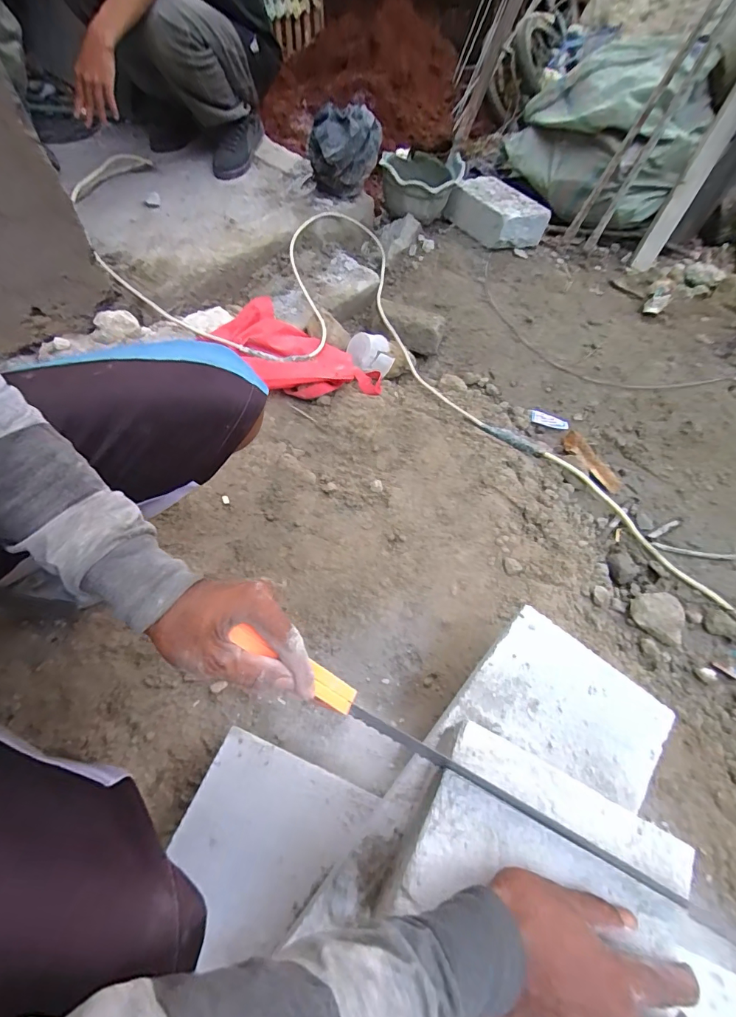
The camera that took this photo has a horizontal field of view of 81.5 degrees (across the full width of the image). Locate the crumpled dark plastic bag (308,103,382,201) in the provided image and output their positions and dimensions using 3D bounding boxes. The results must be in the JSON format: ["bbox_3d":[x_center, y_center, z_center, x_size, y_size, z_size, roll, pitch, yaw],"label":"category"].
[{"bbox_3d":[-0.066,-0.970,1.172,0.188,0.181,0.157,4,60,0],"label":"crumpled dark plastic bag"}]

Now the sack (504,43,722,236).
[{"bbox_3d":[0.711,-1.150,1.295,0.530,0.341,0.403,28,62,13],"label":"sack"}]

